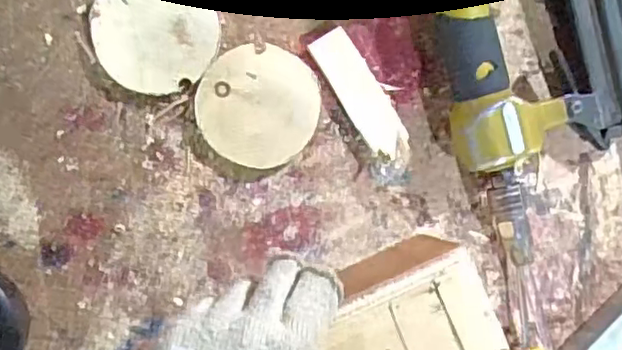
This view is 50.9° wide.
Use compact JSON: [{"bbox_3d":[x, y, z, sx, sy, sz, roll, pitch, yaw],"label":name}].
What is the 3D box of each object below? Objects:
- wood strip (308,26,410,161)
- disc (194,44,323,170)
[{"bbox_3d":[0.035,-0.054,0.446,0.029,0.010,0.093,-33,94,-6],"label":"wood strip"},{"bbox_3d":[-0.035,-0.047,0.441,0.079,0.010,0.078,0,90,-7],"label":"disc"}]

